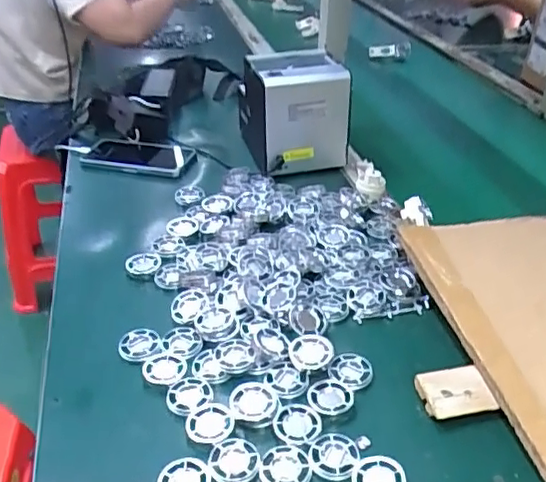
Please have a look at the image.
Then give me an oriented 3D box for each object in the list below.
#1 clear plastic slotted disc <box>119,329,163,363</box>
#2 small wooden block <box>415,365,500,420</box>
[{"bbox_3d":[-0.128,0.099,0.583,0.039,0.005,0.038,0,34,0],"label":"clear plastic slotted disc"},{"bbox_3d":[0.156,0.130,0.519,0.059,0.013,0.045,-5,34,-7],"label":"small wooden block"}]

